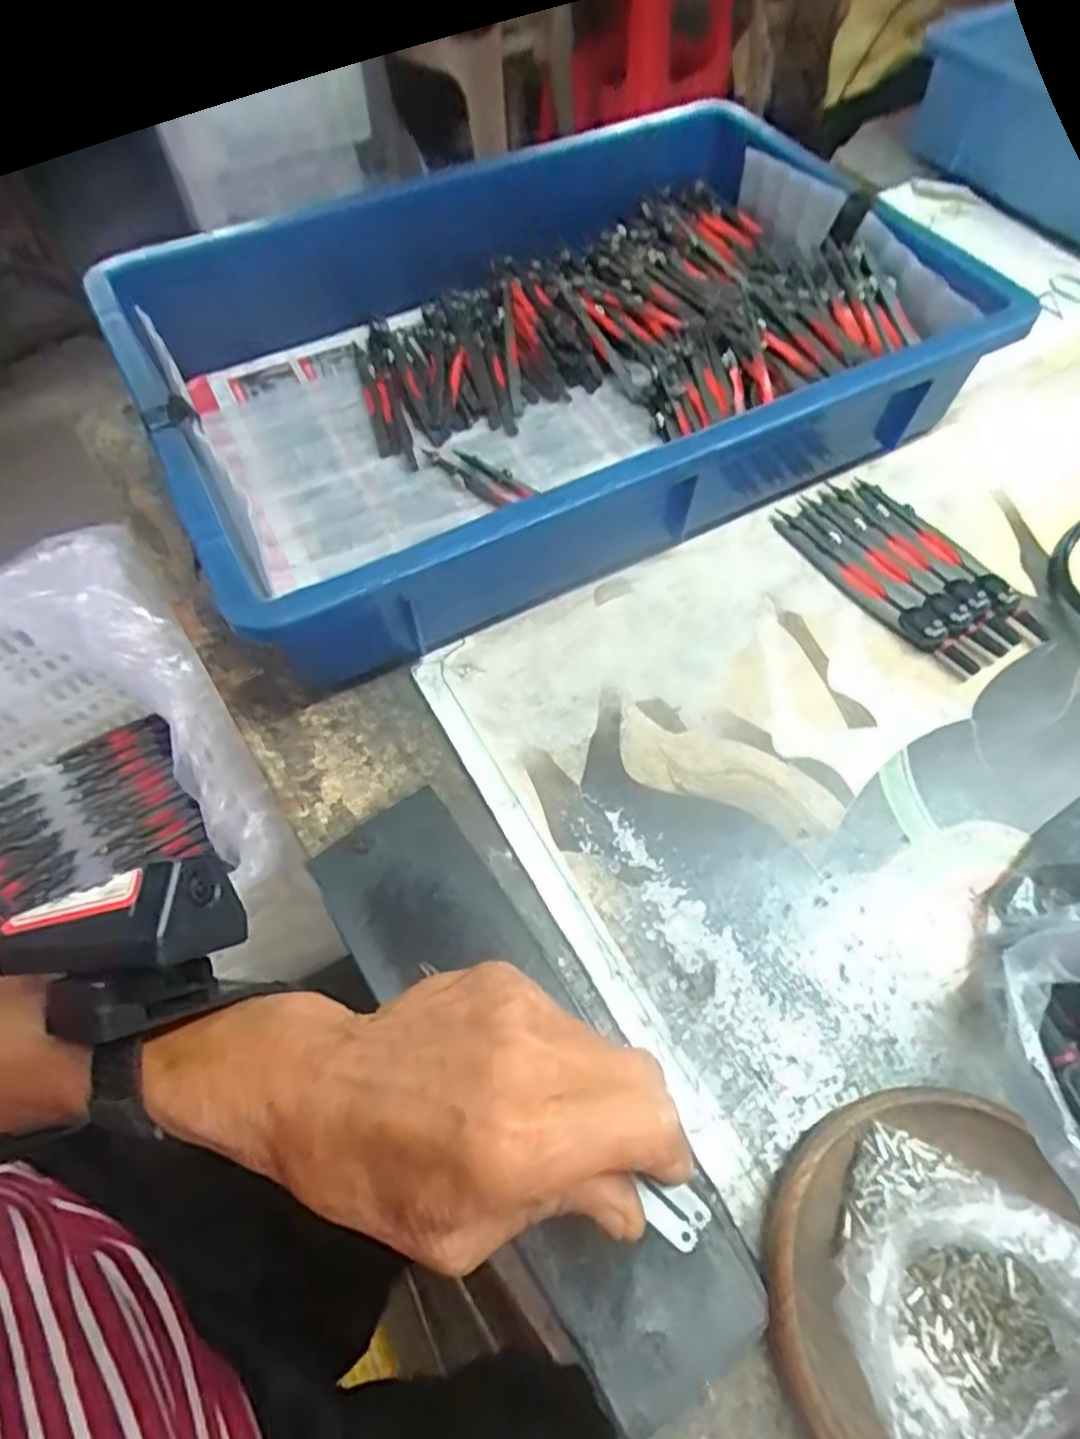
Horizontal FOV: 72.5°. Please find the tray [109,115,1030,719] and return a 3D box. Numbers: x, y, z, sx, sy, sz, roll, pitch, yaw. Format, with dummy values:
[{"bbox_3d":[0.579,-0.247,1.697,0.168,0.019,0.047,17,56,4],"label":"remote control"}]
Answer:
[{"bbox_3d":[0.003,-0.200,0.413,0.404,0.079,0.264,-26,62,-13],"label":"tray"}]

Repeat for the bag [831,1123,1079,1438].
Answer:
[{"bbox_3d":[0.127,0.175,0.217,0.078,0.038,0.076,24,63,14],"label":"bag"}]

